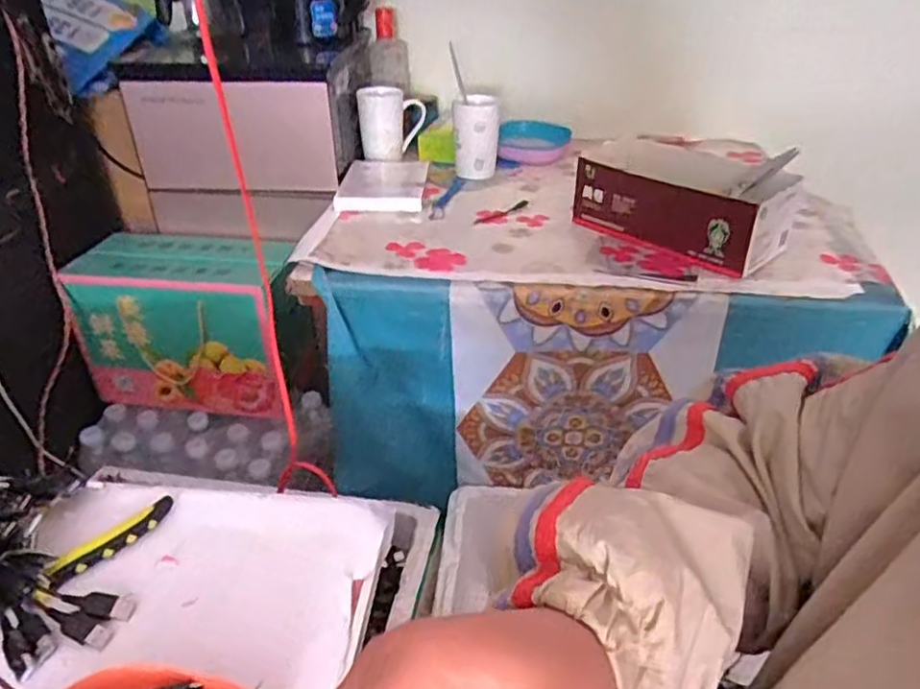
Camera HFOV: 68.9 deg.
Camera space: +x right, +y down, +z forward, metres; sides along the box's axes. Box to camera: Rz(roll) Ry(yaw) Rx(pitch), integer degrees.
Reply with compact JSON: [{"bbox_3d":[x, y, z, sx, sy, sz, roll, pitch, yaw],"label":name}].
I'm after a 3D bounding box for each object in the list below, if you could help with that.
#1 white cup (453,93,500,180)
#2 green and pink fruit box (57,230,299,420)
[{"bbox_3d":[0.027,-0.334,1.096,0.072,0.127,0.080,0,33,-1],"label":"white cup"},{"bbox_3d":[-0.420,-0.033,1.087,0.328,0.241,0.151,4,33,6],"label":"green and pink fruit box"}]

